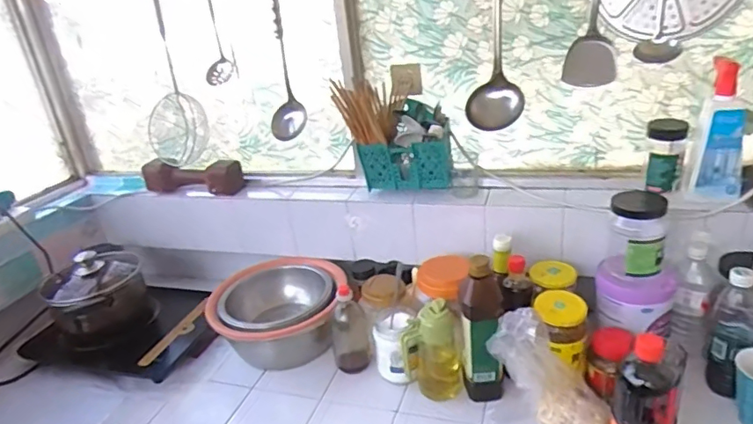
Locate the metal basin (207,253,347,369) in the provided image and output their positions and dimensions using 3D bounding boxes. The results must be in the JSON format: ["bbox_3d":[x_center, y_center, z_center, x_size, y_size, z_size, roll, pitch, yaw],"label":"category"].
[{"bbox_3d":[-0.205,0.221,1.153,0.270,0.157,0.270,-6,24,3],"label":"metal basin"}]

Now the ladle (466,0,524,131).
[{"bbox_3d":[0.210,-0.332,0.944,0.102,0.349,0.083,-2,24,12],"label":"ladle"}]

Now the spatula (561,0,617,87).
[{"bbox_3d":[0.374,-0.373,0.902,0.087,0.302,0.031,0,25,16],"label":"spatula"}]

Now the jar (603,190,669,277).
[{"bbox_3d":[0.446,0.037,0.895,0.090,0.120,0.102,5,26,25],"label":"jar"}]

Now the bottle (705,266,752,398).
[{"bbox_3d":[0.587,0.193,0.850,0.068,0.213,0.073,10,29,34],"label":"bottle"}]

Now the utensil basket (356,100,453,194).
[{"bbox_3d":[0.060,-0.126,1.070,0.186,0.166,0.070,1,25,18],"label":"utensil basket"}]

